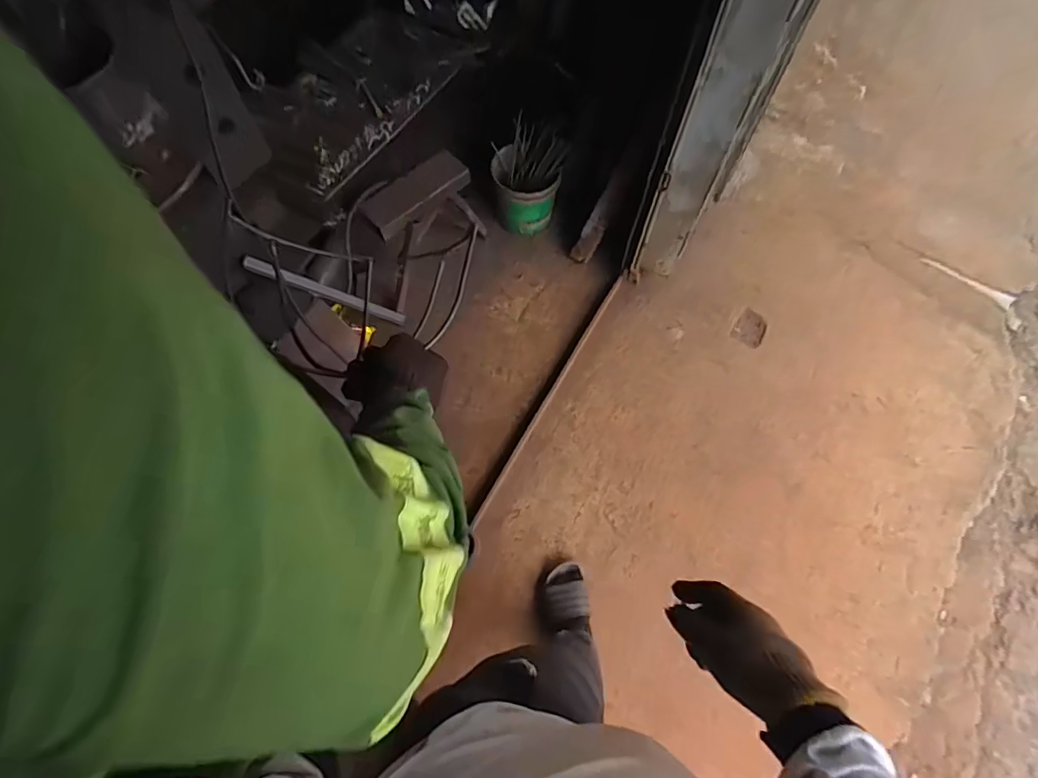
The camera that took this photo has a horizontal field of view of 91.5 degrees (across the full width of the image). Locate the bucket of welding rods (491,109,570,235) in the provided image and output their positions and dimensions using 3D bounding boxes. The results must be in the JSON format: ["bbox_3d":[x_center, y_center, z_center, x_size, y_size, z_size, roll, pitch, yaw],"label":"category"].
[{"bbox_3d":[0.020,-0.610,1.488,0.203,0.206,0.216,0,68,0],"label":"bucket of welding rods"}]

